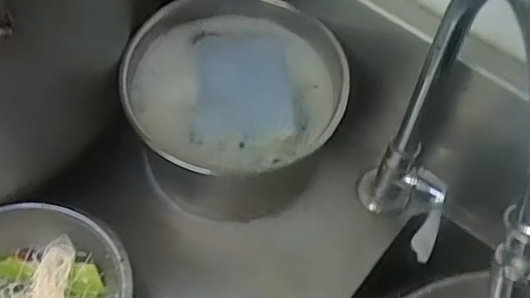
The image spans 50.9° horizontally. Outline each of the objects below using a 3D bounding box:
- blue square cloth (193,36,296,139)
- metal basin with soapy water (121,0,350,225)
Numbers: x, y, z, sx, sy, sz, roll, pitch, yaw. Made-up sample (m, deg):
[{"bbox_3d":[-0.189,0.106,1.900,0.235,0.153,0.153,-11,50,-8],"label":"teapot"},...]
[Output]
[{"bbox_3d":[-0.018,-0.053,0.448,0.074,0.015,0.089,-3,58,-7],"label":"blue square cloth"},{"bbox_3d":[-0.026,-0.036,0.473,0.169,0.129,0.157,2,58,-4],"label":"metal basin with soapy water"}]

